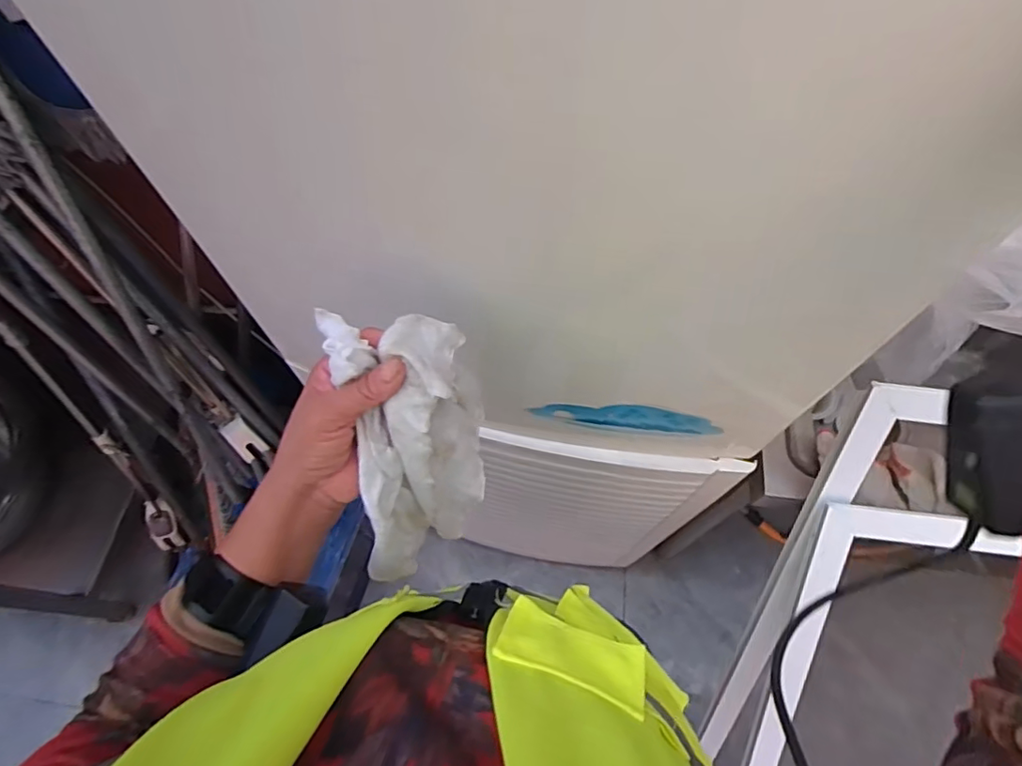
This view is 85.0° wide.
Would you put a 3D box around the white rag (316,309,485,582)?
[{"bbox_3d":[-0.068,0.061,0.414,0.087,0.239,0.092,-2,30,0],"label":"white rag"}]

